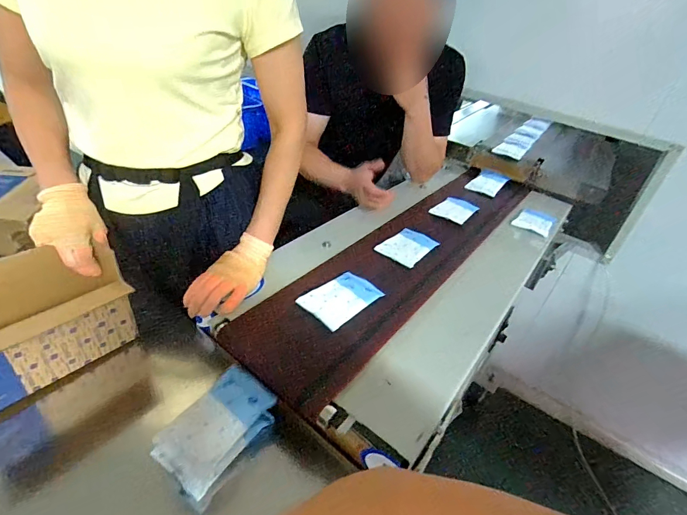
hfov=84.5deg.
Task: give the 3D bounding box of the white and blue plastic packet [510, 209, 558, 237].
[{"bbox_3d":[0.484,-0.092,0.958,0.085,0.028,0.086,28,43,24],"label":"white and blue plastic packet"}]

